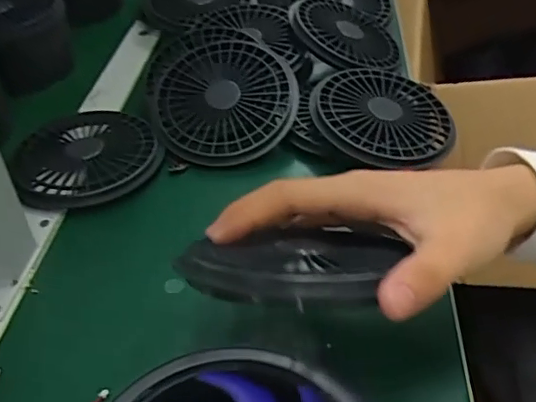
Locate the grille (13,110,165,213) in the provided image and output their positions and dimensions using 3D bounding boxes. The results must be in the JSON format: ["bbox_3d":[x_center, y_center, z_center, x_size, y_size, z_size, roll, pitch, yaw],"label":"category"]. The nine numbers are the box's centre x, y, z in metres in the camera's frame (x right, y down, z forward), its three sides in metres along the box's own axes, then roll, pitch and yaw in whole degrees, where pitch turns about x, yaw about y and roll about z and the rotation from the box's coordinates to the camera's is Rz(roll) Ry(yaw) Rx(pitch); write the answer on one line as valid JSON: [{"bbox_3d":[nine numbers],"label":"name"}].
[{"bbox_3d":[-0.160,-0.042,0.496,0.120,0.017,0.123,0,41,0],"label":"grille"}]

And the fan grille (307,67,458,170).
[{"bbox_3d":[0.103,-0.082,0.519,0.125,0.023,0.131,0,41,0],"label":"fan grille"}]

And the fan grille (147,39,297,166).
[{"bbox_3d":[-0.040,-0.094,0.521,0.131,0.020,0.131,-1,65,3],"label":"fan grille"}]

